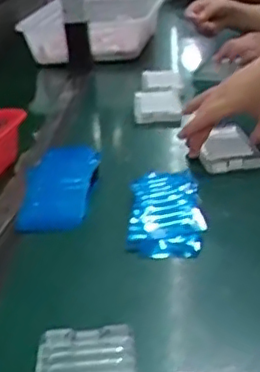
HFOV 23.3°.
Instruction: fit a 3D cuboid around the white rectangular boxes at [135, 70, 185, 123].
[{"bbox_3d":[0.045,-0.143,0.982,0.072,0.021,0.215,-3,27,5],"label":"white rectangular boxes"}]

